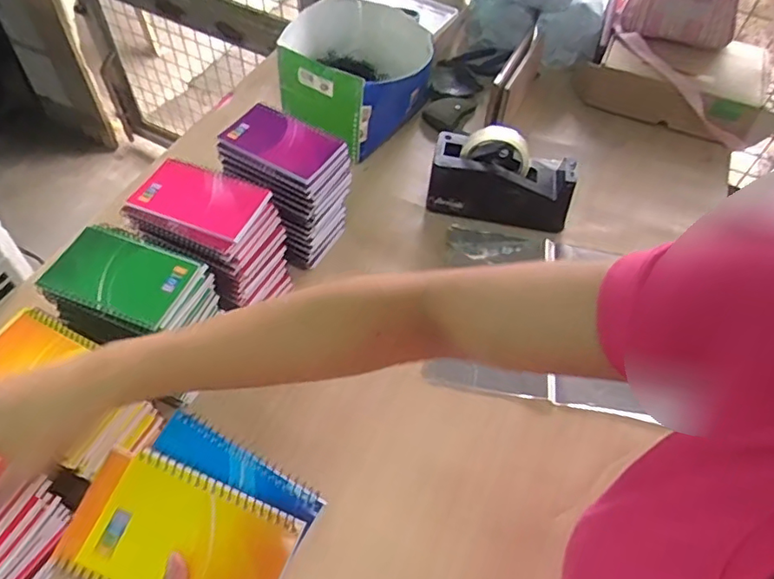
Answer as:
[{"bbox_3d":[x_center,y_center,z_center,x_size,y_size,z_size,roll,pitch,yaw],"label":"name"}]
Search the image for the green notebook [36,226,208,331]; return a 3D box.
[{"bbox_3d":[-0.258,-0.014,0.546,0.133,0.012,0.082,19,55,10],"label":"green notebook"}]

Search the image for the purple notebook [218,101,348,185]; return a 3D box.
[{"bbox_3d":[-0.123,-0.176,0.664,0.130,0.011,0.080,28,57,16],"label":"purple notebook"}]

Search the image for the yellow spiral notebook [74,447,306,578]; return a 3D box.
[{"bbox_3d":[-0.134,0.174,0.391,0.128,0.005,0.082,24,73,3],"label":"yellow spiral notebook"}]

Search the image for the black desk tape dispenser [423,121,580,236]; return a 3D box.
[{"bbox_3d":[0.165,-0.160,0.792,0.198,0.114,0.078,11,54,4],"label":"black desk tape dispenser"}]

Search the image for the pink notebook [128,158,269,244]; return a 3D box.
[{"bbox_3d":[-0.200,-0.101,0.610,0.134,0.010,0.081,21,56,11],"label":"pink notebook"}]

